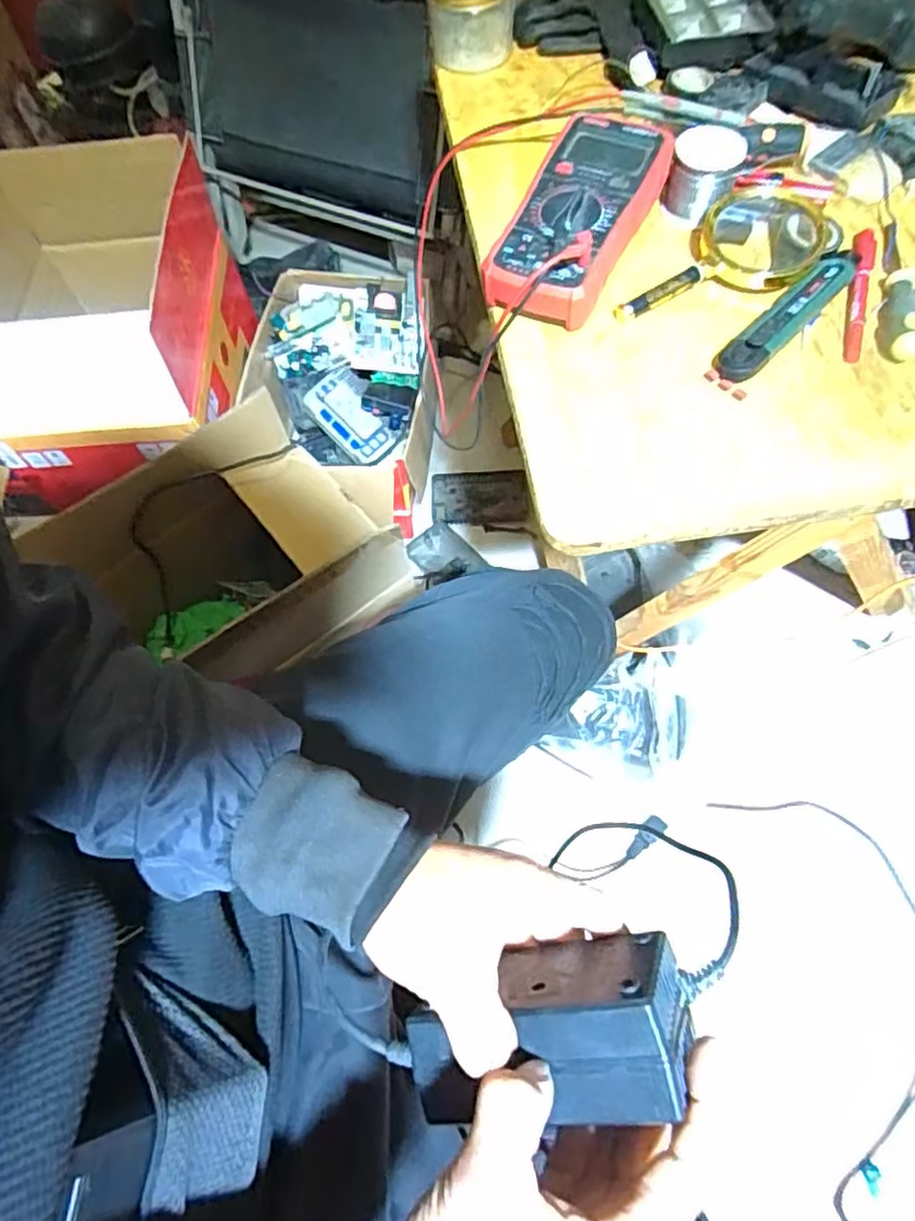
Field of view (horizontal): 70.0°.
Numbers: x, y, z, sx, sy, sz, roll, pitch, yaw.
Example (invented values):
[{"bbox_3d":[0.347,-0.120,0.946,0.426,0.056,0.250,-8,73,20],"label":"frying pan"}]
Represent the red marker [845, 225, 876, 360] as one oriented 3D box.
[{"bbox_3d":[0.307,-0.245,0.501,0.017,0.010,0.142,16,67,11],"label":"red marker"}]

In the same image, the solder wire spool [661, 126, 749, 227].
[{"bbox_3d":[0.200,-0.358,0.538,0.053,0.056,0.053,16,67,10],"label":"solder wire spool"}]

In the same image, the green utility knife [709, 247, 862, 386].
[{"bbox_3d":[0.249,-0.225,0.491,0.033,0.015,0.158,41,73,19],"label":"green utility knife"}]

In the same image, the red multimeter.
[{"bbox_3d":[0.093,-0.307,0.511,0.091,0.047,0.195,24,68,14],"label":"red multimeter"}]

